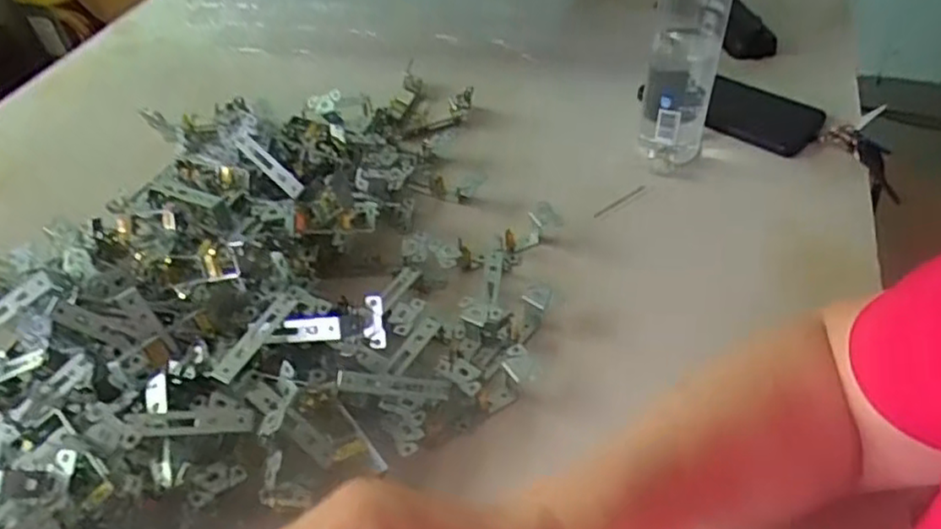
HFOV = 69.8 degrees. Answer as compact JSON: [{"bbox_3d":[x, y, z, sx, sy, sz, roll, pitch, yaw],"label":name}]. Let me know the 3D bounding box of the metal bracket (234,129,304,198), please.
[{"bbox_3d":[-0.163,-0.082,0.541,0.074,0.020,0.011,41,57,6],"label":"metal bracket"}]

